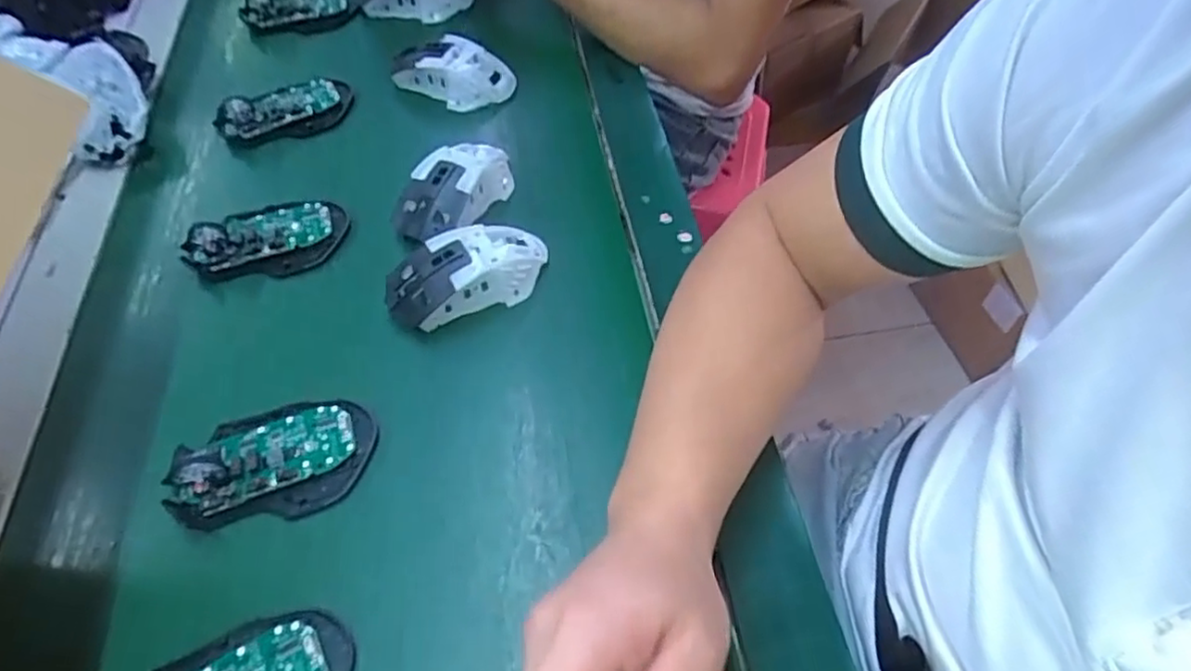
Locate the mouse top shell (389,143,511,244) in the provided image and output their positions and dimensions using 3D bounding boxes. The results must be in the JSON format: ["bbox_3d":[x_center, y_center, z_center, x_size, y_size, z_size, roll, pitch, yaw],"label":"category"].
[{"bbox_3d":[-0.109,-0.116,0.529,0.060,0.040,0.111,34,61,22],"label":"mouse top shell"}]

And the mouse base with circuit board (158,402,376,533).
[{"bbox_3d":[-0.194,0.072,0.409,0.113,0.019,0.071,-7,54,-5],"label":"mouse base with circuit board"}]

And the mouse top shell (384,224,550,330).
[{"bbox_3d":[-0.090,-0.046,0.479,0.113,0.035,0.051,-21,56,-14],"label":"mouse top shell"}]

